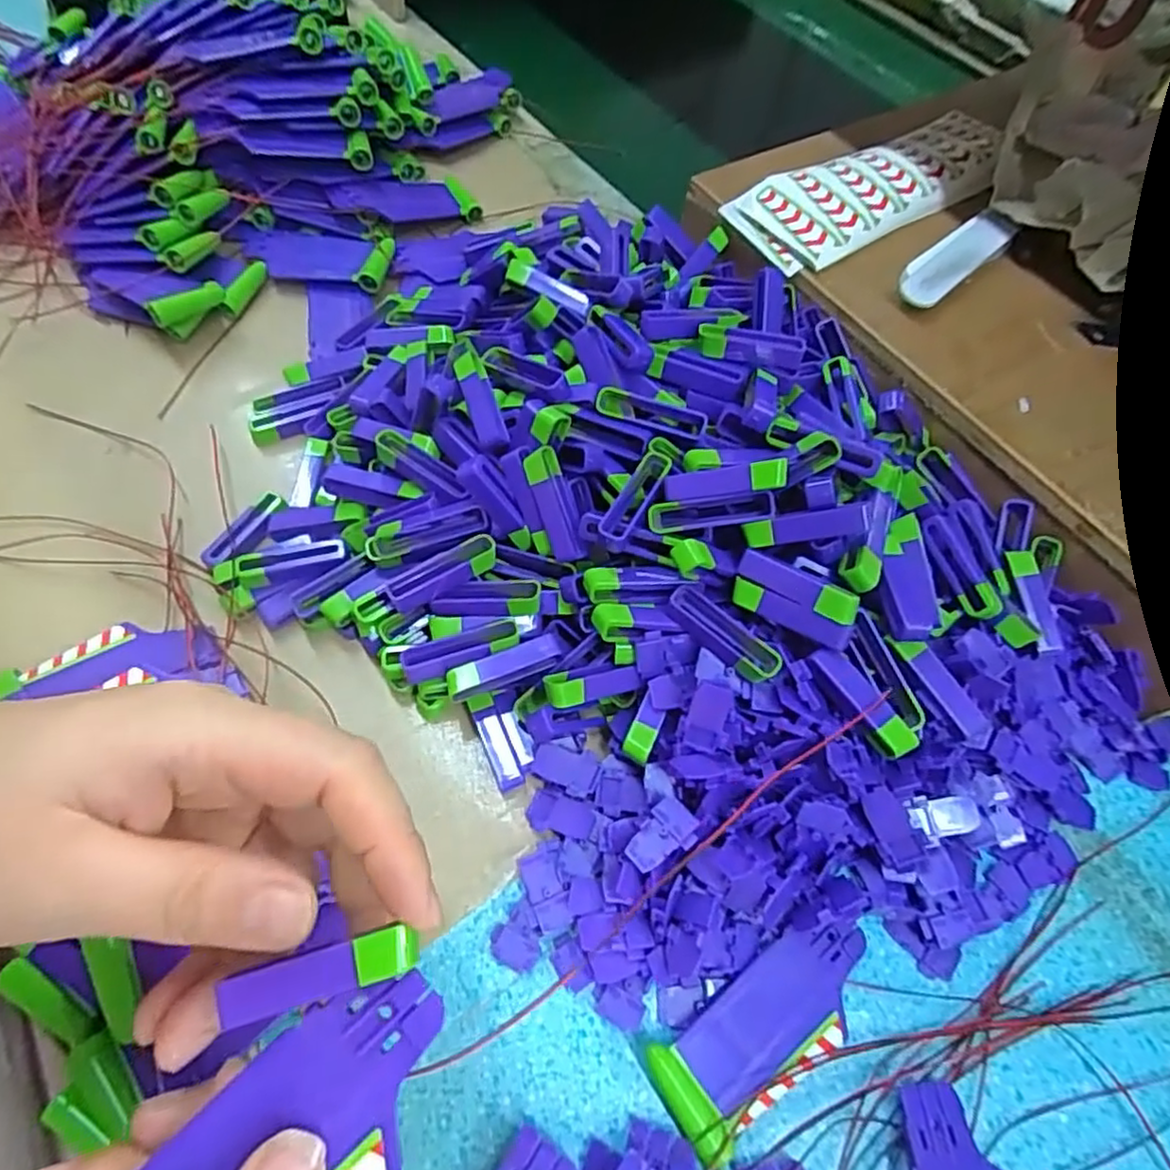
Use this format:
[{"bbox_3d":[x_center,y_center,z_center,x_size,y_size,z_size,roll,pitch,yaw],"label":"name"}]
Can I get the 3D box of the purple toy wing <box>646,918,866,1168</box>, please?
[{"bbox_3d":[0.065,0.149,0.229,0.086,0.010,0.035,-28,68,-17],"label":"purple toy wing"}]

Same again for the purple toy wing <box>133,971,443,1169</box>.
[{"bbox_3d":[-0.067,0.123,0.146,0.085,0.011,0.037,-35,70,-12],"label":"purple toy wing"}]

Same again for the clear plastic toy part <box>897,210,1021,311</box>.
[{"bbox_3d":[0.192,-0.169,0.349,0.100,0.012,0.025,-40,72,-23],"label":"clear plastic toy part"}]

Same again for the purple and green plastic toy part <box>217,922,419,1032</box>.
[{"bbox_3d":[-0.060,0.088,0.152,0.043,0.004,0.010,-16,64,-3],"label":"purple and green plastic toy part"}]

